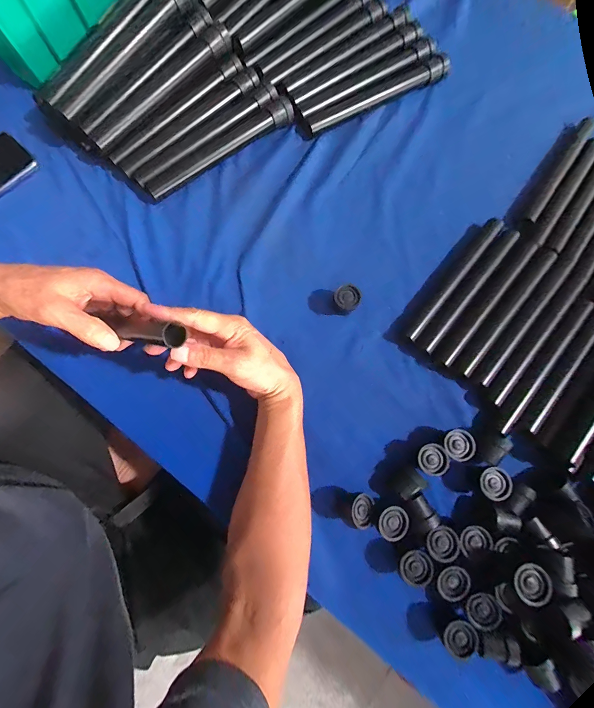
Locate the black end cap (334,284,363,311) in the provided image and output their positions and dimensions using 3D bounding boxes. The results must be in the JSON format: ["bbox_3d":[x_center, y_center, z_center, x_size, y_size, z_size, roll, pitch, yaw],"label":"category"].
[{"bbox_3d":[0.065,-0.070,0.397,0.033,0.034,0.031,0,79,-2],"label":"black end cap"}]

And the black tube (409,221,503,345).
[{"bbox_3d":[0.214,-0.104,0.411,0.021,0.016,0.214,39,80,6],"label":"black tube"}]

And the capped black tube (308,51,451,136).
[{"bbox_3d":[0.126,-0.396,0.463,0.237,0.028,0.026,-27,81,-7],"label":"capped black tube"}]

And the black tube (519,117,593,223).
[{"bbox_3d":[0.381,-0.271,0.439,0.022,0.020,0.196,34,80,5],"label":"black tube"}]

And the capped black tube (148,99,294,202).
[{"bbox_3d":[-0.109,-0.299,0.440,0.238,0.032,0.026,-34,82,-8],"label":"capped black tube"}]

